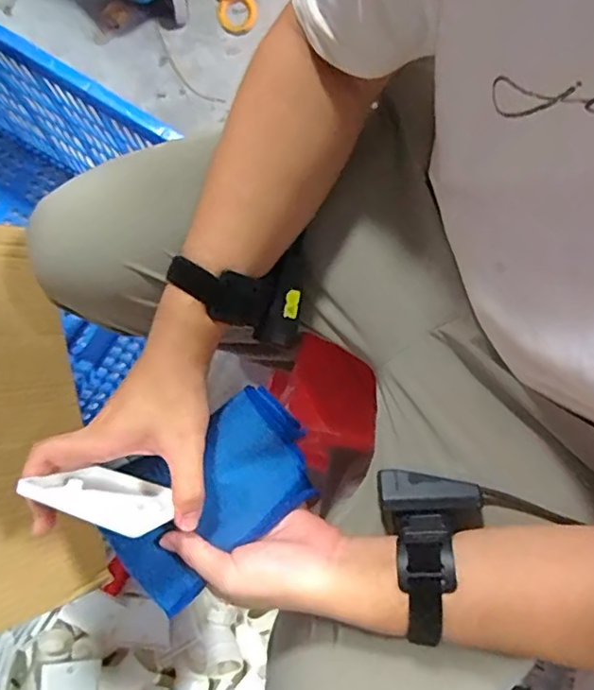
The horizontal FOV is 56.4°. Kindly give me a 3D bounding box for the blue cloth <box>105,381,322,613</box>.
[{"bbox_3d":[-0.061,0.104,0.404,0.151,0.025,0.098,-38,82,-7],"label":"blue cloth"}]

